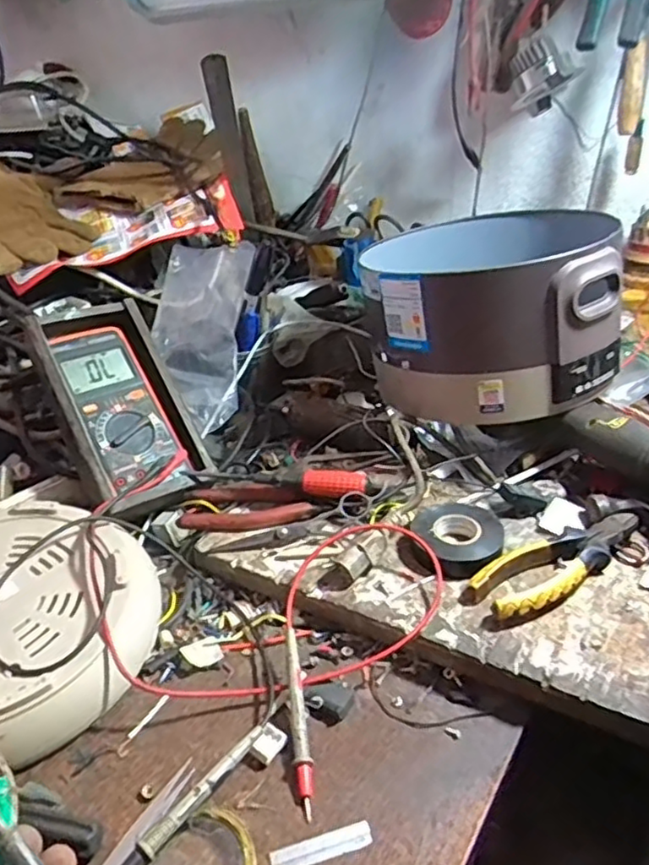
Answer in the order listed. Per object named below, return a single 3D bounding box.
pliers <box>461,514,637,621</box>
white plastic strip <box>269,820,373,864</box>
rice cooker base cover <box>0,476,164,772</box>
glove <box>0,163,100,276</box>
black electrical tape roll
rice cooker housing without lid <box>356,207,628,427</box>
[{"bbox_3d":[0.179,0.095,0.500,0.161,0.020,0.053,-23,37,-28],"label":"pliers"},{"bbox_3d":[-0.002,0.230,0.367,0.057,0.004,0.014,-12,33,-12],"label":"white plastic strip"},{"bbox_3d":[-0.225,0.131,0.481,0.210,0.052,0.201,17,38,31],"label":"rice cooker base cover"},{"bbox_3d":[-0.385,-0.266,0.799,0.236,0.023,0.143,36,58,23],"label":"glove"},{"bbox_3d":[0.111,0.082,0.525,0.064,0.024,0.058,-15,33,-17],"label":"black electrical tape roll"},{"bbox_3d":[0.167,-0.126,0.636,0.225,0.159,0.235,11,35,22],"label":"rice cooker housing without lid"}]

